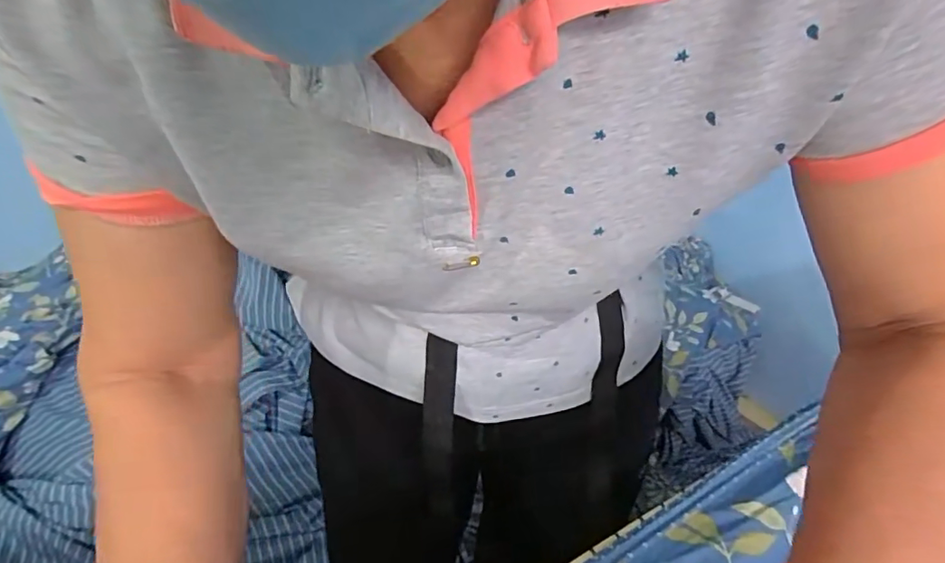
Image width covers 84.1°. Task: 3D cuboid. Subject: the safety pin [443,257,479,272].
[{"bbox_3d":[-0.005,-0.008,0.256,0.019,0.005,0.004,-13,23,18],"label":"safety pin"}]

